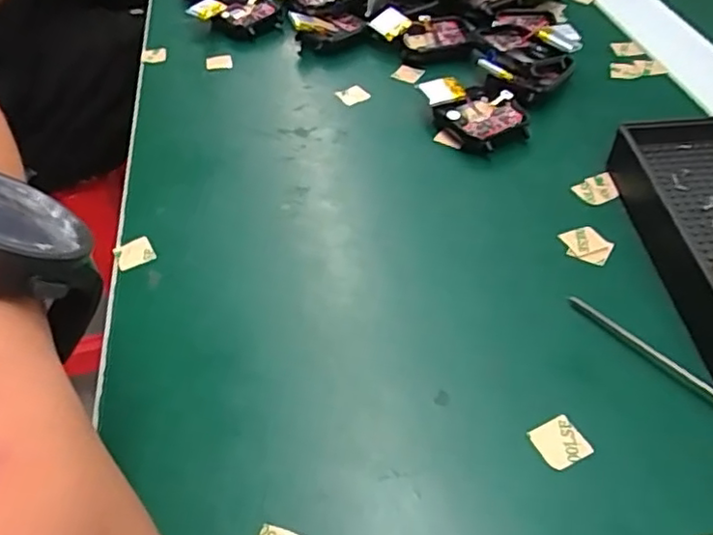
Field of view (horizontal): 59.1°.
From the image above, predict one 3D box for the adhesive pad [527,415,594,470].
[{"bbox_3d":[0.066,0.056,0.203,0.015,0.004,0.015,-20,49,-14],"label":"adhesive pad"}]

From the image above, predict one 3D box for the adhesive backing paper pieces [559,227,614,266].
[{"bbox_3d":[0.096,-0.010,0.265,0.021,0.004,0.017,25,53,25],"label":"adhesive backing paper pieces"}]

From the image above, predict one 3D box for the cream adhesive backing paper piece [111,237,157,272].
[{"bbox_3d":[-0.097,-0.007,0.274,0.015,0.004,0.015,-25,50,-19],"label":"cream adhesive backing paper piece"}]

